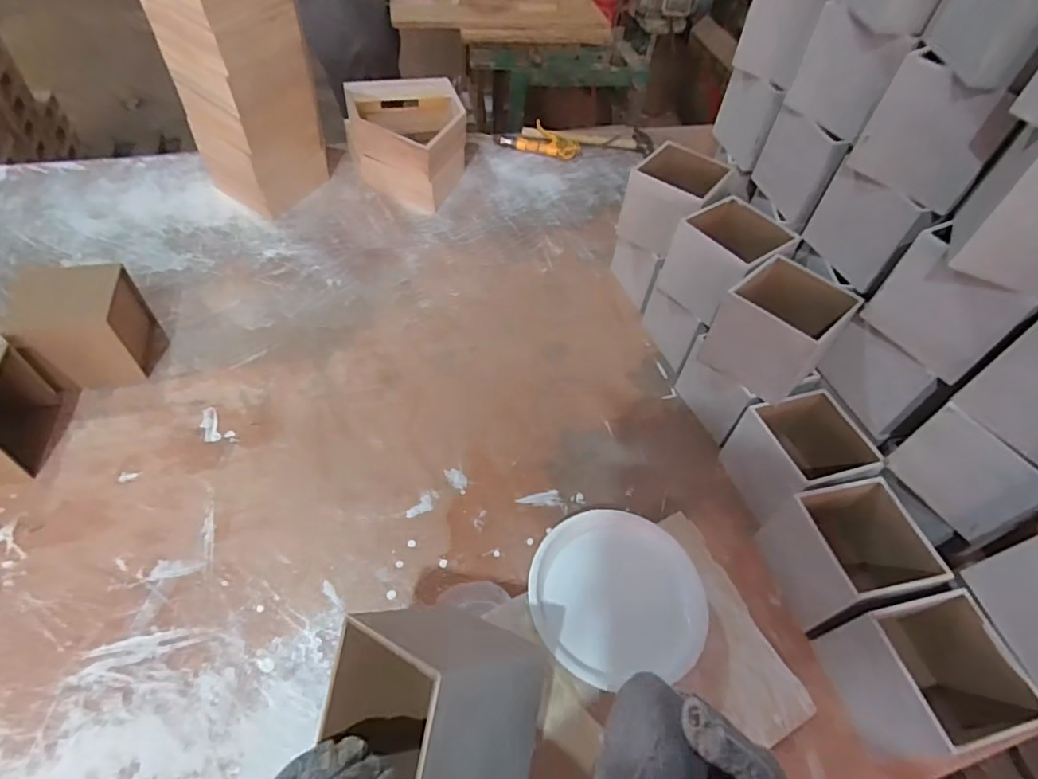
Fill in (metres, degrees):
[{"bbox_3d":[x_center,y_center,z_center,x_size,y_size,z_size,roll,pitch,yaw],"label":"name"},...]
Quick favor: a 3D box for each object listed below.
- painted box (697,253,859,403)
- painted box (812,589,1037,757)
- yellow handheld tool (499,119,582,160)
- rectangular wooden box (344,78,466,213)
[{"bbox_3d":[0.306,-0.069,0.644,0.118,0.111,0.112,-34,61,-29],"label":"painted box"},{"bbox_3d":[0.367,0.264,0.500,0.116,0.103,0.114,-5,52,-9],"label":"painted box"},{"bbox_3d":[0.049,-0.533,1.153,0.167,0.033,0.069,17,52,8],"label":"yellow handheld tool"},{"bbox_3d":[-0.206,-0.447,1.006,0.212,0.121,0.234,-7,53,-11],"label":"rectangular wooden box"}]

